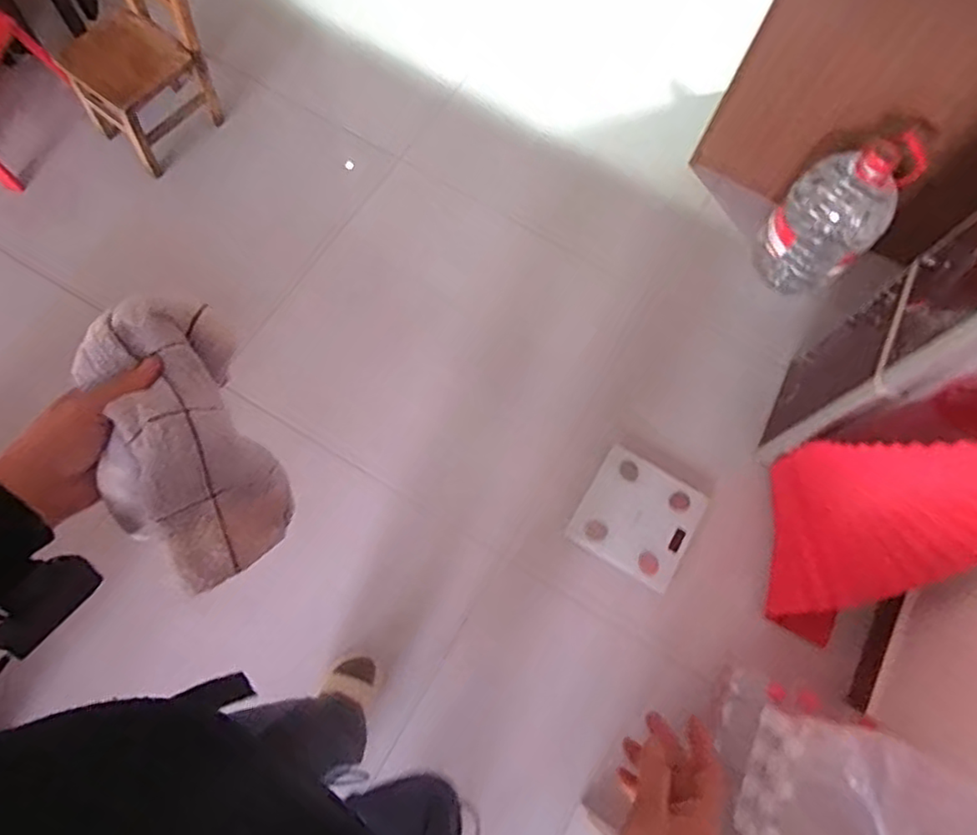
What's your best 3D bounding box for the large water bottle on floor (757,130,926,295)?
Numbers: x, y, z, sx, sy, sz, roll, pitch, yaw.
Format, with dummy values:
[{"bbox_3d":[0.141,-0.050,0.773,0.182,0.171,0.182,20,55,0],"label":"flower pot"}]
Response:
[{"bbox_3d":[0.855,-0.507,1.631,0.225,0.406,0.221,2,72,-5],"label":"large water bottle on floor"}]

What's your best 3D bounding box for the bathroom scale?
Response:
[{"bbox_3d":[0.353,0.232,1.508,0.257,0.017,0.263,32,72,5],"label":"bathroom scale"}]

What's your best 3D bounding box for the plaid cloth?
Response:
[{"bbox_3d":[-0.225,0.016,0.473,0.106,0.090,0.218,-19,88,-8],"label":"plaid cloth"}]

